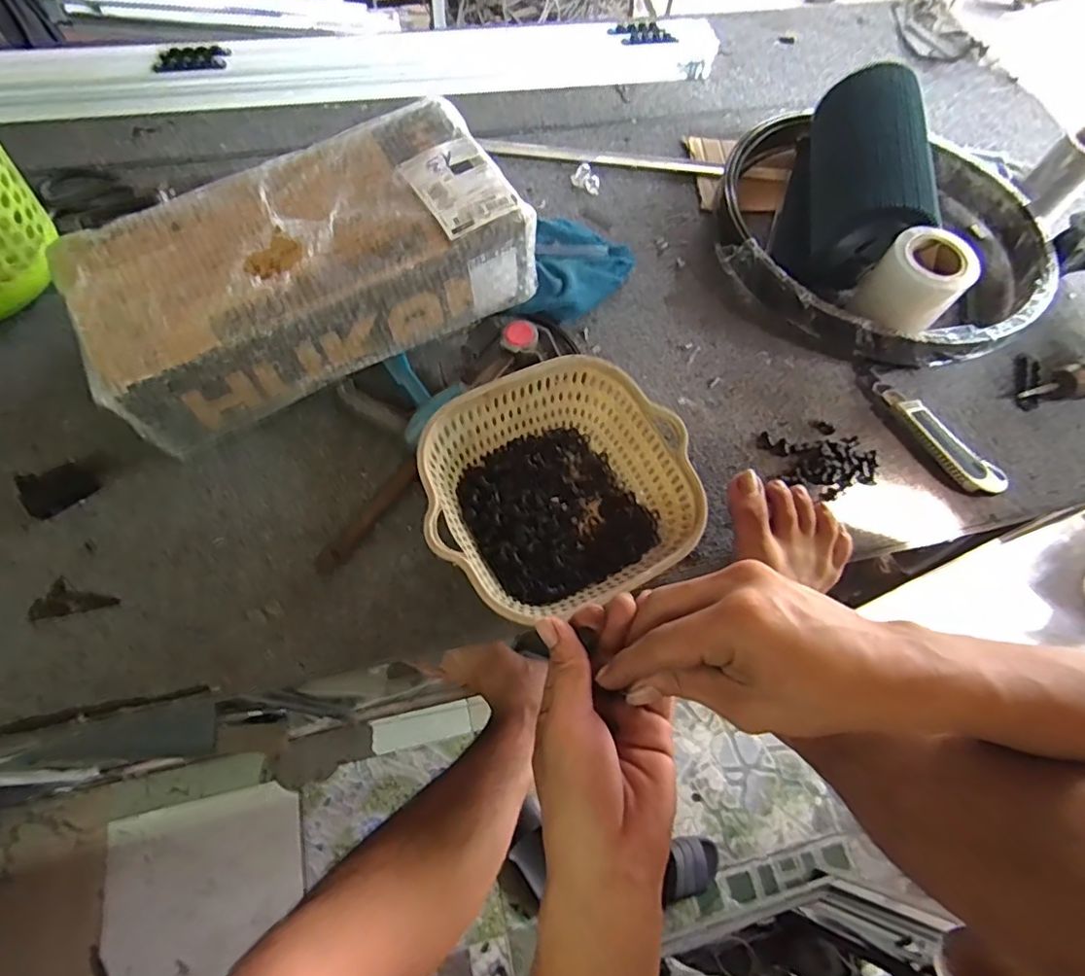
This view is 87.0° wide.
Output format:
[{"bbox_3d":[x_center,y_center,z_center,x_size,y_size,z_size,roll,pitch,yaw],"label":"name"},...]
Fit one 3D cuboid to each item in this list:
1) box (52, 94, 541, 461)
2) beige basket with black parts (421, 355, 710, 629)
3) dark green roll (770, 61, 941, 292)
[{"bbox_3d":[-0.209,-0.198,0.521,0.370,0.115,0.172,-28,71,-16],"label":"box"},{"bbox_3d":[0.013,0.009,0.482,0.216,0.090,0.196,-29,69,-16],"label":"beige basket with black parts"},{"bbox_3d":[0.358,-0.357,0.658,0.115,0.134,0.235,17,64,5],"label":"dark green roll"}]

